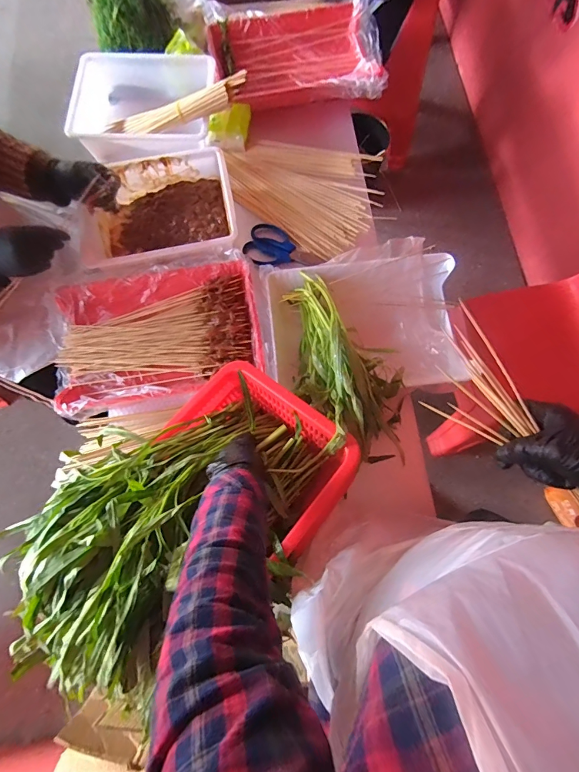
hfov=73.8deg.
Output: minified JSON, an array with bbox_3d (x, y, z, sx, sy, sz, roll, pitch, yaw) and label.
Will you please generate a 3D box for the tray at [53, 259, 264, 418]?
[{"bbox_3d":[-0.259,-0.096,0.781,0.399,0.076,0.259,-13,75,-3],"label":"tray"}]

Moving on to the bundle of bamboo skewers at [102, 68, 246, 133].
[{"bbox_3d":[-0.249,-0.600,0.841,0.337,0.033,0.063,-8,74,16],"label":"bundle of bamboo skewers"}]

